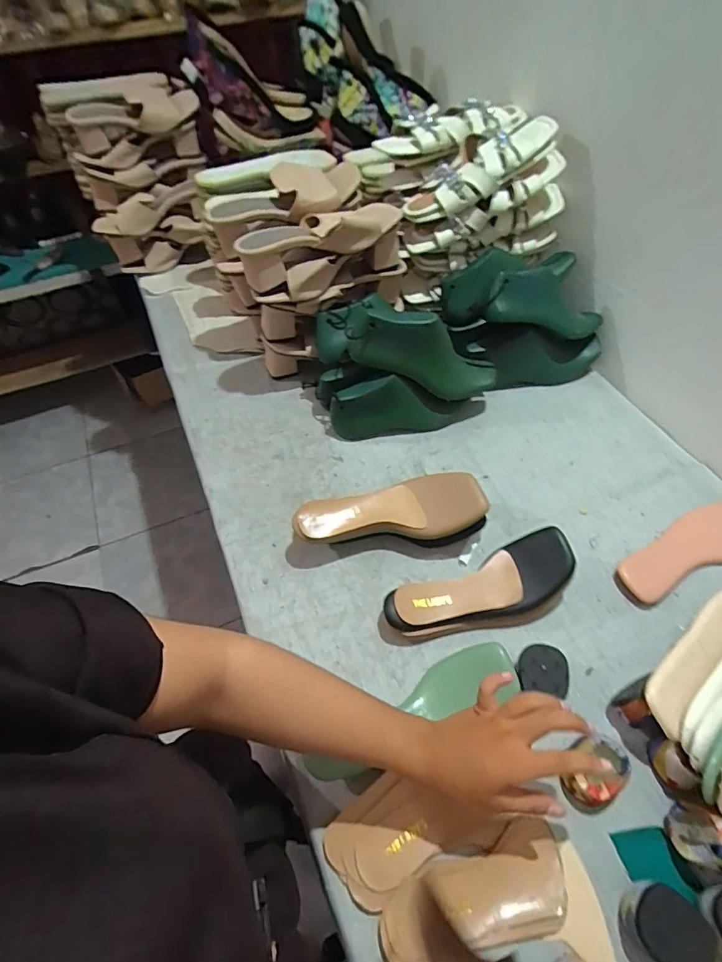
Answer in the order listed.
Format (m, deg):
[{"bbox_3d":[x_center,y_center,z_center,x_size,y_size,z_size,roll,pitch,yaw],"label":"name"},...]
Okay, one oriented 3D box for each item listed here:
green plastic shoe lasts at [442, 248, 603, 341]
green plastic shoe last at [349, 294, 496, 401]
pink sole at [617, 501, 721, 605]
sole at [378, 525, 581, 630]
[{"bbox_3d":[0.266,-0.305,0.776,0.249,0.105,0.116,-8,55,-5],"label":"green plastic shoe lasts"},{"bbox_3d":[0.103,-0.200,0.715,0.229,0.095,0.094,20,51,-23],"label":"green plastic shoe last"},{"bbox_3d":[0.431,0.084,0.608,0.223,0.023,0.077,-22,57,-14],"label":"pink sole"},{"bbox_3d":[0.141,0.131,0.561,0.226,0.062,0.083,-18,56,-11],"label":"sole"}]

